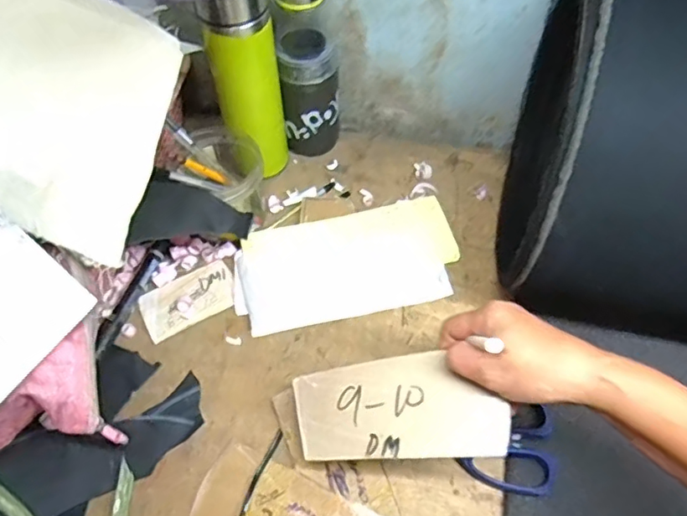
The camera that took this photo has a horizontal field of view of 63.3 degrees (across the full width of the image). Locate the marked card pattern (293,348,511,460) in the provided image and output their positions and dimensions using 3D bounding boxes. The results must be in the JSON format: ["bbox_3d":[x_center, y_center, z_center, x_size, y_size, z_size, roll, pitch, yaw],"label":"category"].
[{"bbox_3d":[0.034,0.109,0.405,0.161,0.009,0.071,-13,62,26],"label":"marked card pattern"}]

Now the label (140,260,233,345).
[{"bbox_3d":[-0.151,0.039,0.546,0.091,0.010,0.052,-27,62,-15],"label":"label"}]

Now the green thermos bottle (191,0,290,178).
[{"bbox_3d":[-0.092,-0.167,0.548,0.063,0.223,0.057,-11,59,-6],"label":"green thermos bottle"}]

